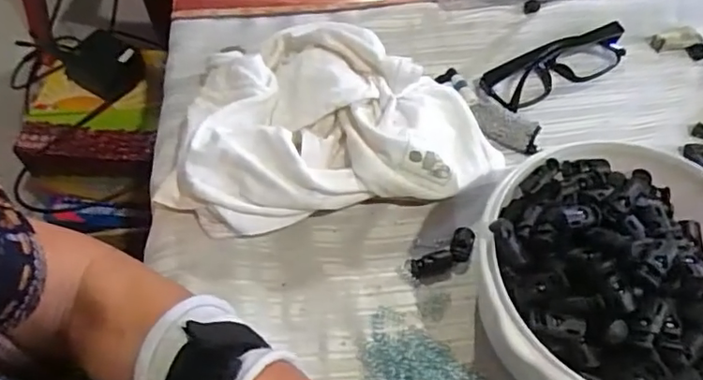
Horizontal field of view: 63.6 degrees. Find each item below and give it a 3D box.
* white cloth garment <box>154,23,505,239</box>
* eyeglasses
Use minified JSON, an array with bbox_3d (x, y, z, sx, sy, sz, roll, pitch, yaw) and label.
[{"bbox_3d":[-0.018,-0.059,0.414,0.219,0.056,0.170,-8,56,-7],"label":"white cloth garment"},{"bbox_3d":[0.169,-0.103,0.462,0.132,0.024,0.036,-25,60,-18],"label":"eyeglasses"}]

